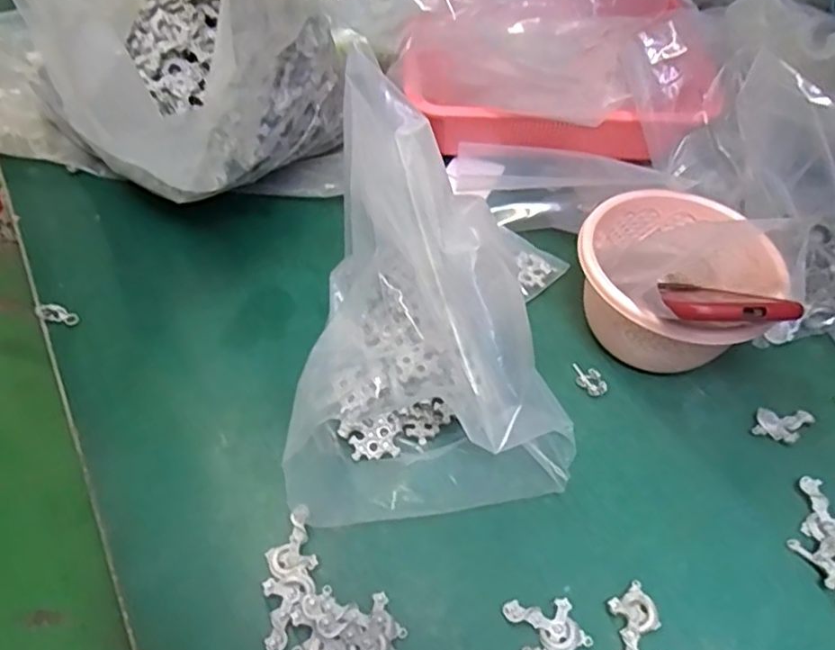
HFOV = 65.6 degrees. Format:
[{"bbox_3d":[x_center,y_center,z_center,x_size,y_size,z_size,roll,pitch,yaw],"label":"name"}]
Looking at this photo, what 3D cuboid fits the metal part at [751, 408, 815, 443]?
[{"bbox_3d":[0.276,0.076,0.487,0.048,0.005,0.027,4,50,-1],"label":"metal part"}]

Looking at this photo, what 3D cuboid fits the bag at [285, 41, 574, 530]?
[{"bbox_3d":[0.026,-0.029,0.466,0.177,0.146,0.306,6,50,0],"label":"bag"}]

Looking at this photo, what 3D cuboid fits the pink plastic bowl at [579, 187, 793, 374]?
[{"bbox_3d":[0.193,-0.024,0.503,0.132,0.105,0.150,-24,56,-23],"label":"pink plastic bowl"}]

